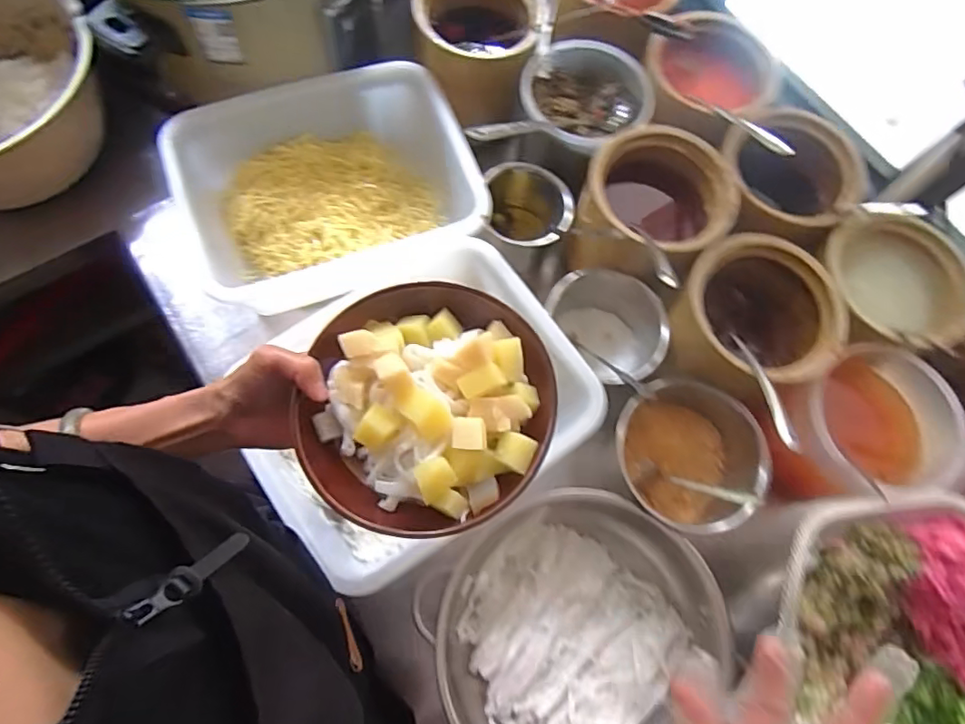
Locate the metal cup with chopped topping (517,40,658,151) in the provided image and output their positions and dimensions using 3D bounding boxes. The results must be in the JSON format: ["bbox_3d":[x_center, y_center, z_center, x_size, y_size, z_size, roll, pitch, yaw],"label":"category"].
[{"bbox_3d":[0.126,-0.318,0.691,0.150,0.072,0.156,1,72,-2],"label":"metal cup with chopped topping"}]

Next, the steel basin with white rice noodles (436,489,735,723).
[{"bbox_3d":[0.085,0.269,0.556,0.268,0.083,0.244,1,72,-2],"label":"steel basin with white rice noodles"}]

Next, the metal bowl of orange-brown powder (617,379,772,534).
[{"bbox_3d":[0.231,0.108,0.617,0.152,0.106,0.151,1,72,-2],"label":"metal bowl of orange-brown powder"}]

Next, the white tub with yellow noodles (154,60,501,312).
[{"bbox_3d":[-0.184,-0.202,0.692,0.329,0.112,0.266,-22,74,-9],"label":"white tub with yellow noodles"}]

